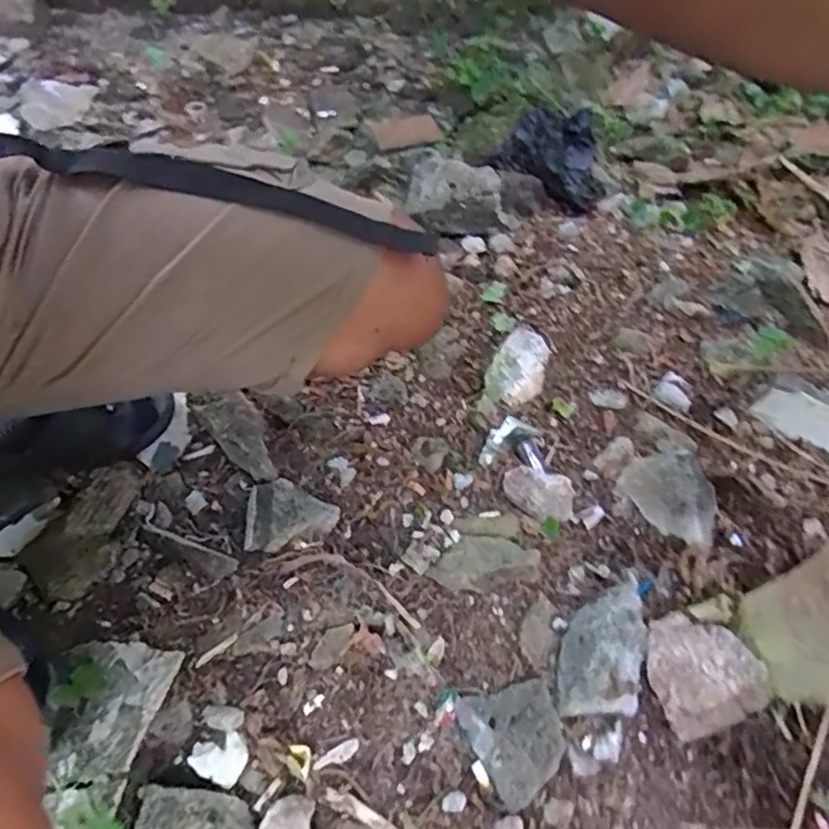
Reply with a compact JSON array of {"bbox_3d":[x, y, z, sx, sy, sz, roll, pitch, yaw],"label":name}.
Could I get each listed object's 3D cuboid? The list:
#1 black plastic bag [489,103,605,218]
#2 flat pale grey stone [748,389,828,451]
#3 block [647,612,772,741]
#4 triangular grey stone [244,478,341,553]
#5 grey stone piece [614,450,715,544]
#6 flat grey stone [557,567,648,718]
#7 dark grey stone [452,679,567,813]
[{"bbox_3d":[0.206,-0.388,0.933,0.176,0.084,0.114,21,57,12],"label":"black plastic bag"},{"bbox_3d":[0.455,0.005,0.691,0.135,0.065,0.028,25,56,35],"label":"flat pale grey stone"},{"bbox_3d":[0.245,0.218,0.536,0.090,0.040,0.090,-15,57,-14],"label":"block"},{"bbox_3d":[-0.129,0.094,0.617,0.090,0.023,0.069,-22,60,-19],"label":"triangular grey stone"},{"bbox_3d":[0.268,0.078,0.645,0.104,0.048,0.074,38,60,20],"label":"grey stone piece"},{"bbox_3d":[0.168,0.204,0.557,0.068,0.025,0.125,15,55,6],"label":"flat grey stone"},{"bbox_3d":[0.085,0.269,0.526,0.075,0.025,0.089,-24,60,-20],"label":"dark grey stone"}]

